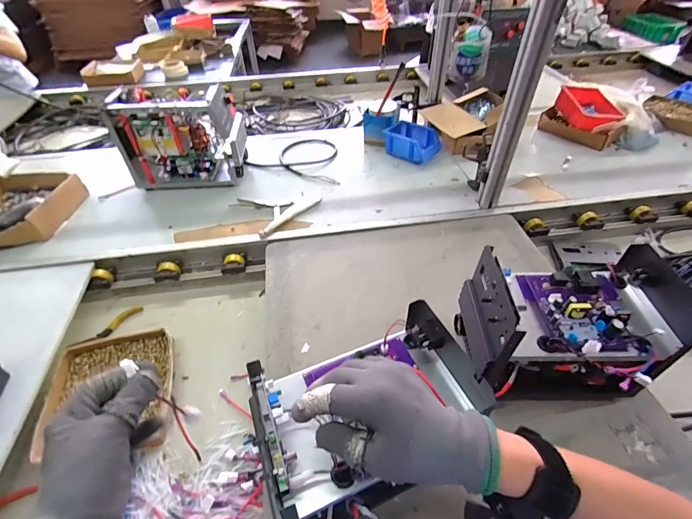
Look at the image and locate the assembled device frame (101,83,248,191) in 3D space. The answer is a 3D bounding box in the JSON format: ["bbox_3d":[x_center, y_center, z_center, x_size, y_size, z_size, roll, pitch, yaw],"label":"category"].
[{"bbox_3d":[-0.427,-0.320,0.951,0.297,0.224,0.134,-1,47,0],"label":"assembled device frame"}]

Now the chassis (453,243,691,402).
[{"bbox_3d":[0.313,0.096,0.515,0.251,0.155,0.190,2,47,3],"label":"chassis"}]

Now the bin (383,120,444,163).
[{"bbox_3d":[0.204,-0.356,1.089,0.150,0.068,0.116,30,54,26],"label":"bin"}]

